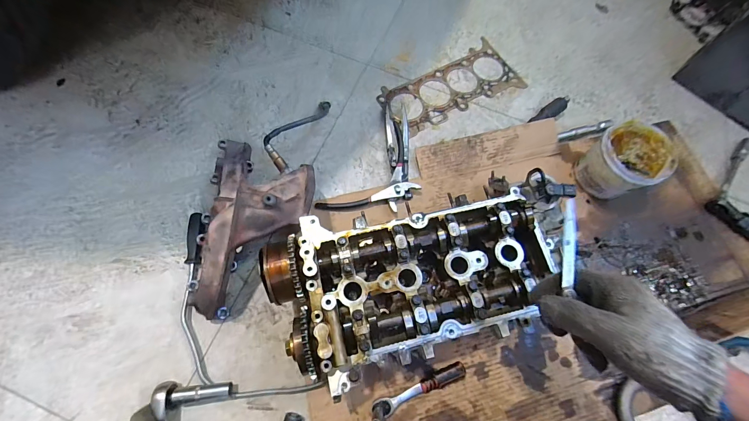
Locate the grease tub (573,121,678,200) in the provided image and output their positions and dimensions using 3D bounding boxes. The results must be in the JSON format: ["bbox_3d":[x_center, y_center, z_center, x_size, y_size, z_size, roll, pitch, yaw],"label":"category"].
[{"bbox_3d":[0.461,-0.086,0.601,0.113,0.110,0.113,1,69,-2],"label":"grease tub"}]

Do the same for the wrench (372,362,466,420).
[{"bbox_3d":[0.065,0.275,0.481,0.159,0.030,0.035,-25,72,-12],"label":"wrench"}]

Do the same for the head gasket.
[{"bbox_3d":[0.171,-0.277,0.719,0.319,0.005,0.140,-27,73,-12],"label":"head gasket"}]

